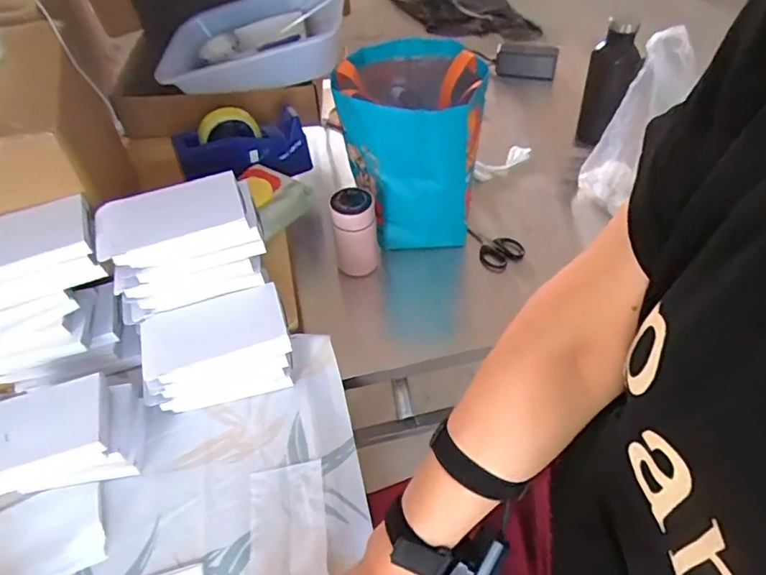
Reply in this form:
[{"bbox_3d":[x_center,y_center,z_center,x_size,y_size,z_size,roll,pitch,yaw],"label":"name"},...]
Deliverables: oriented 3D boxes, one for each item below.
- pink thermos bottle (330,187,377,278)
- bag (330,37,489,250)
[{"bbox_3d":[-0.041,-0.078,0.809,0.064,0.127,0.056,-5,48,-1],"label":"pink thermos bottle"},{"bbox_3d":[0.049,-0.222,0.868,0.207,0.268,0.225,6,49,9],"label":"bag"}]

